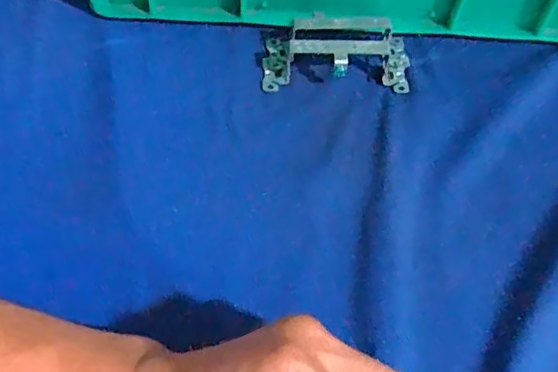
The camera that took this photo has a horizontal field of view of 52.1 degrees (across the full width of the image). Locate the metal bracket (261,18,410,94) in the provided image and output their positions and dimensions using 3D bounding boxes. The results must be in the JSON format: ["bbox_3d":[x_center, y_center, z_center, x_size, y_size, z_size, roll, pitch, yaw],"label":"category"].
[{"bbox_3d":[0.042,-0.097,0.412,0.107,0.031,0.047,-1,59,-3],"label":"metal bracket"}]

